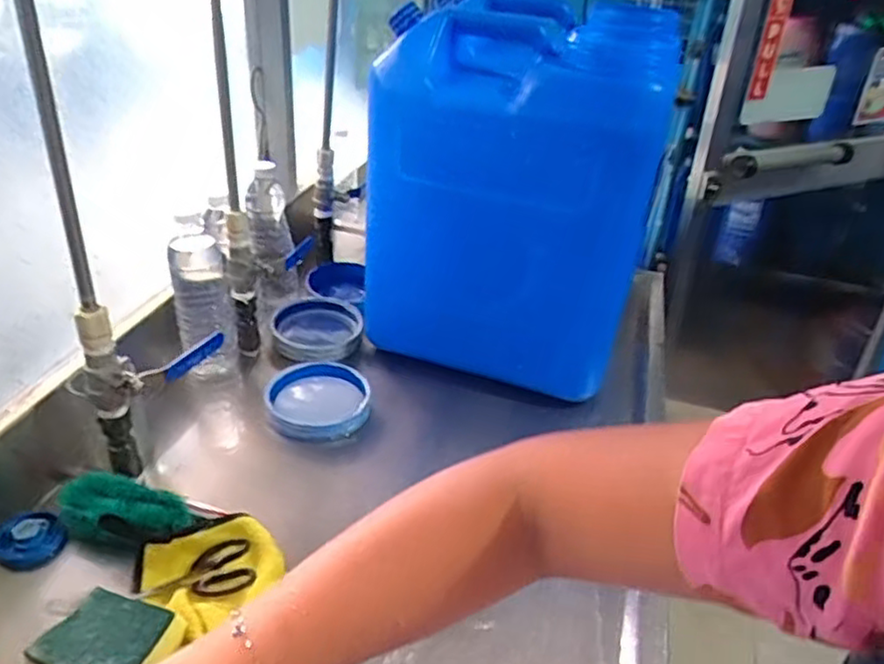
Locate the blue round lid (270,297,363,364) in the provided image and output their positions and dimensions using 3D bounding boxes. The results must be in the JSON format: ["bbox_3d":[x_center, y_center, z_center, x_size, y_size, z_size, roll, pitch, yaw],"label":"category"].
[{"bbox_3d":[-0.170,-0.005,0.934,0.116,0.029,0.134,7,32,5],"label":"blue round lid"}]

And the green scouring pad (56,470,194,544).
[{"bbox_3d":[-0.295,0.165,0.633,0.130,0.036,0.062,13,33,15],"label":"green scouring pad"}]

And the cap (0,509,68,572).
[{"bbox_3d":[-0.377,0.189,0.623,0.050,0.024,0.056,24,38,30],"label":"cap"}]

